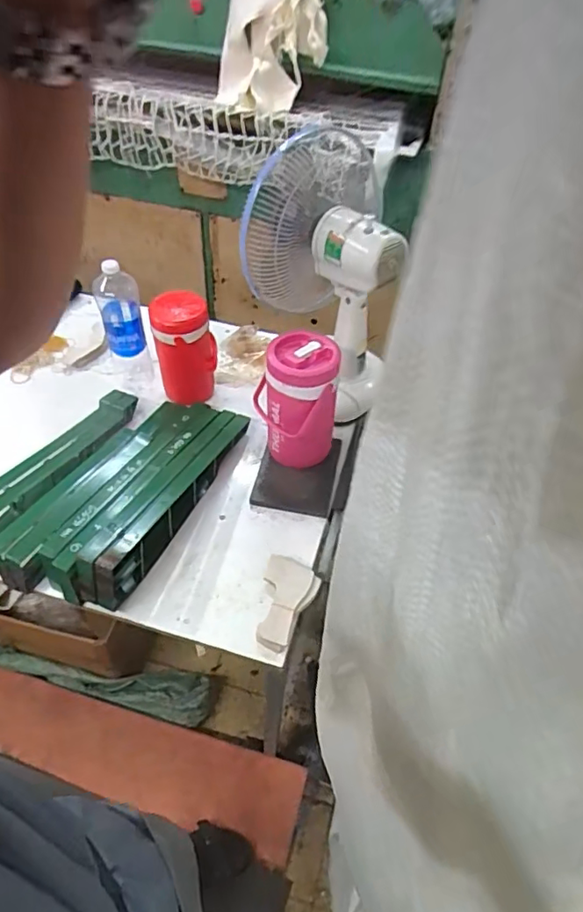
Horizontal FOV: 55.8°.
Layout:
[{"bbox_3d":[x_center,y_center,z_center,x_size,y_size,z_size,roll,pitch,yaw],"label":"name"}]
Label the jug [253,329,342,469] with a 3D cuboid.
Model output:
[{"bbox_3d":[0.008,-0.095,1.064,0.146,0.250,0.149,2,48,-2],"label":"jug"}]

